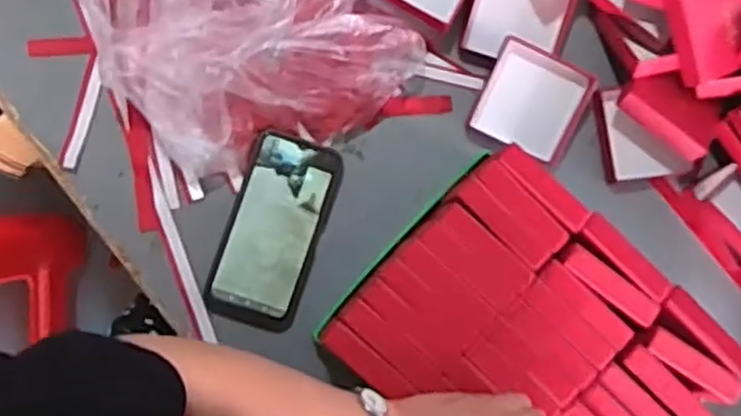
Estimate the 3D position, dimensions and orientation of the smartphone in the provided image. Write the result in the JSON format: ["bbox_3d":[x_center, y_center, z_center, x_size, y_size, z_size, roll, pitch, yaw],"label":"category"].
[{"bbox_3d":[-0.085,0.021,0.660,0.080,0.010,0.169,18,84,-6],"label":"smartphone"}]

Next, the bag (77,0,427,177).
[{"bbox_3d":[-0.103,-0.148,0.608,0.227,0.132,0.231,-41,92,-8],"label":"bag"}]

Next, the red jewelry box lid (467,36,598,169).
[{"bbox_3d":[0.152,-0.099,0.694,0.099,0.020,0.092,22,100,-12],"label":"red jewelry box lid"}]

